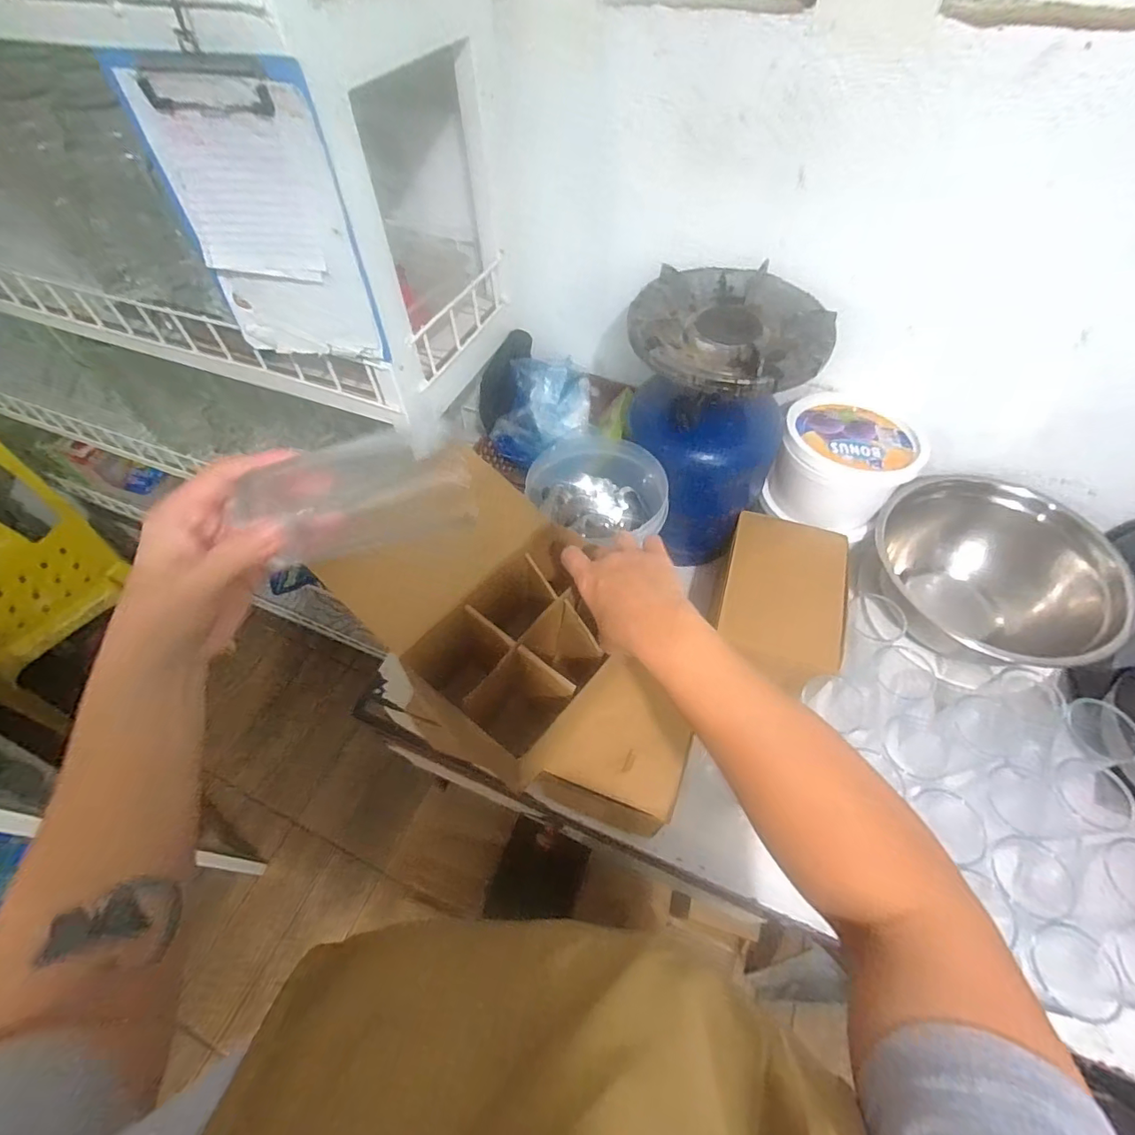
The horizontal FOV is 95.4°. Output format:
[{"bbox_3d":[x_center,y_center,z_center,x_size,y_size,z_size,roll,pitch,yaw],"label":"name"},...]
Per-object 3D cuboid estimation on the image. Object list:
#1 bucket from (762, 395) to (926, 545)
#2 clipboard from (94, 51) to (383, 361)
[{"bbox_3d":[0.372,-0.147,0.703,0.168,0.104,0.163,17,57,13],"label":"bucket"},{"bbox_3d":[-0.251,-0.280,0.435,0.143,0.214,0.016,6,56,6],"label":"clipboard"}]

